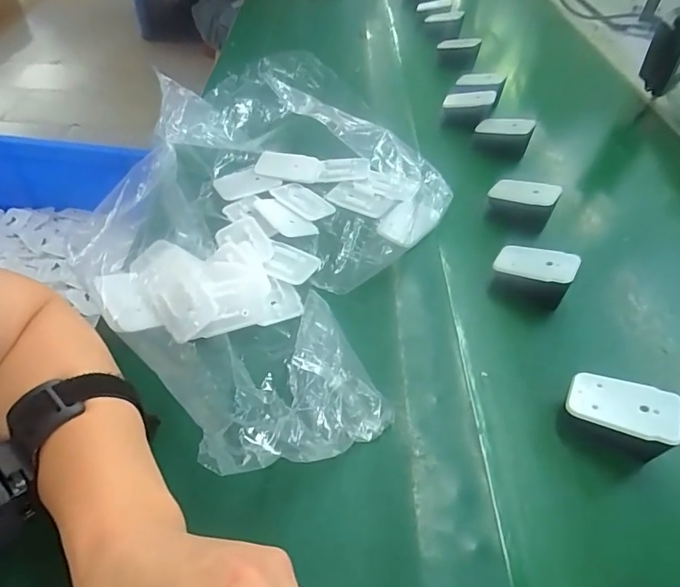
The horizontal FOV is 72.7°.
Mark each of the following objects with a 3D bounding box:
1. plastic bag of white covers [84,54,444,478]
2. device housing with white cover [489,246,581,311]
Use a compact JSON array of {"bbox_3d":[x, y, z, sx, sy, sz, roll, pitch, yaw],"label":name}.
[{"bbox_3d":[-0.063,-0.055,0.381,0.274,0.109,0.358,17,49,8],"label":"plastic bag of white covers"},{"bbox_3d":[0.175,-0.018,0.423,0.065,0.043,0.046,15,48,10],"label":"device housing with white cover"}]

